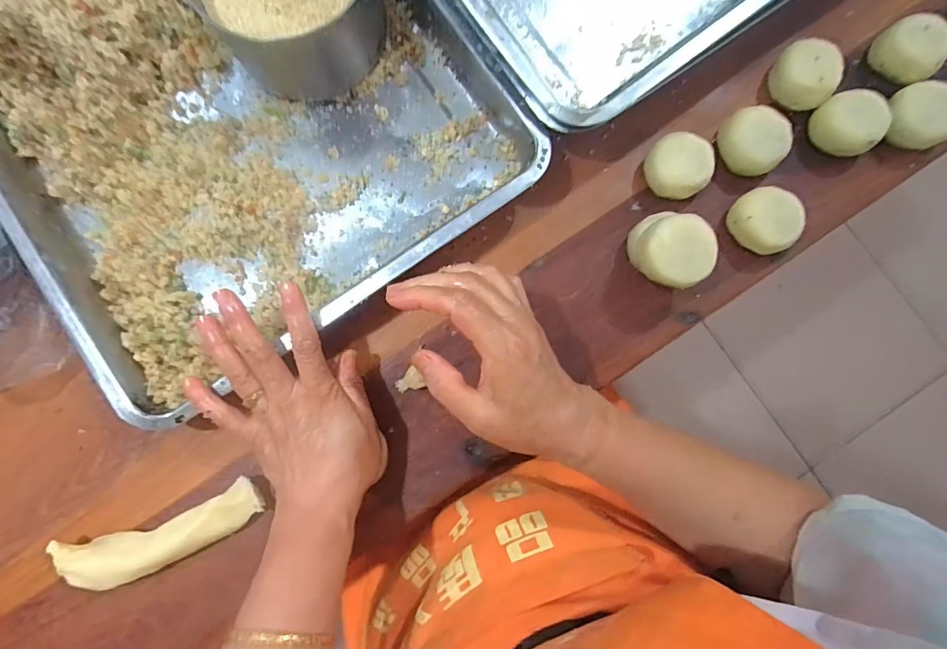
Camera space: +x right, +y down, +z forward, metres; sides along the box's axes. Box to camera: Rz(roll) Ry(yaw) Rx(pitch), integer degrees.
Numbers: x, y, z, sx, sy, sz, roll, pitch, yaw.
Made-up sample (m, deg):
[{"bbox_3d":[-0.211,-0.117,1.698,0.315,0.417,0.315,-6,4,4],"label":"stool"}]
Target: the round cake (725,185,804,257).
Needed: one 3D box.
[{"bbox_3d":[0.236,-0.084,0.379,0.043,0.031,0.051,-28,84,-3],"label":"round cake"}]

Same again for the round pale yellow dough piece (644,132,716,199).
[{"bbox_3d":[0.170,-0.130,0.388,0.047,0.036,0.045,0,83,1],"label":"round pale yellow dough piece"}]

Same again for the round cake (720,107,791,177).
[{"bbox_3d":[0.233,-0.151,0.393,0.051,0.031,0.057,-36,86,-2],"label":"round cake"}]

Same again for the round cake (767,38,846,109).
[{"bbox_3d":[0.279,-0.209,0.398,0.050,0.030,0.053,0,83,1],"label":"round cake"}]

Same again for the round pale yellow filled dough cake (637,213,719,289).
[{"bbox_3d":[0.155,-0.056,0.354,0.050,0.024,0.050,0,83,1],"label":"round pale yellow filled dough cake"}]

